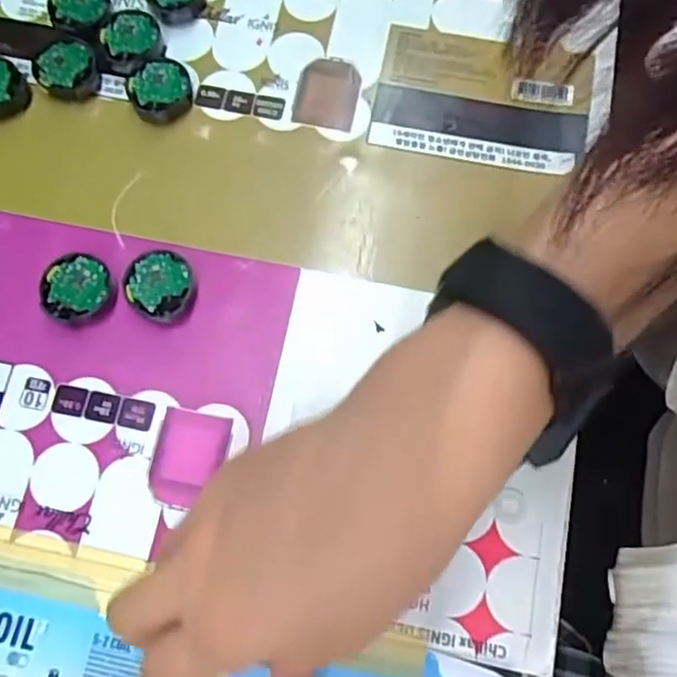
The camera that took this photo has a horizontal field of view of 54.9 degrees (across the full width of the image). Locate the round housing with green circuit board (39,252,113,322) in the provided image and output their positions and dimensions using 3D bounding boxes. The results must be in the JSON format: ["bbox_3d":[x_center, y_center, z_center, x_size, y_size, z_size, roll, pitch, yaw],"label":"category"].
[{"bbox_3d":[-0.113,-0.022,0.282,0.029,0.011,0.030,0,75,1],"label":"round housing with green circuit board"}]

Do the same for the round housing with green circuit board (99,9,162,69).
[{"bbox_3d":[-0.100,-0.145,0.316,0.027,0.008,0.033,-26,76,-6],"label":"round housing with green circuit board"}]

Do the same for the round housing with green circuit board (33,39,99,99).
[{"bbox_3d":[-0.130,-0.129,0.313,0.030,0.011,0.028,0,75,1],"label":"round housing with green circuit board"}]

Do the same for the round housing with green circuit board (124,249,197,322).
[{"bbox_3d":[-0.077,-0.023,0.282,0.029,0.011,0.030,0,75,1],"label":"round housing with green circuit board"}]

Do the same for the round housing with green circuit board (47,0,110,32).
[{"bbox_3d":[-0.128,-0.164,0.323,0.030,0.010,0.033,0,75,1],"label":"round housing with green circuit board"}]

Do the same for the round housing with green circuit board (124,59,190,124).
[{"bbox_3d":[-0.085,-0.117,0.309,0.029,0.011,0.030,0,75,1],"label":"round housing with green circuit board"}]

